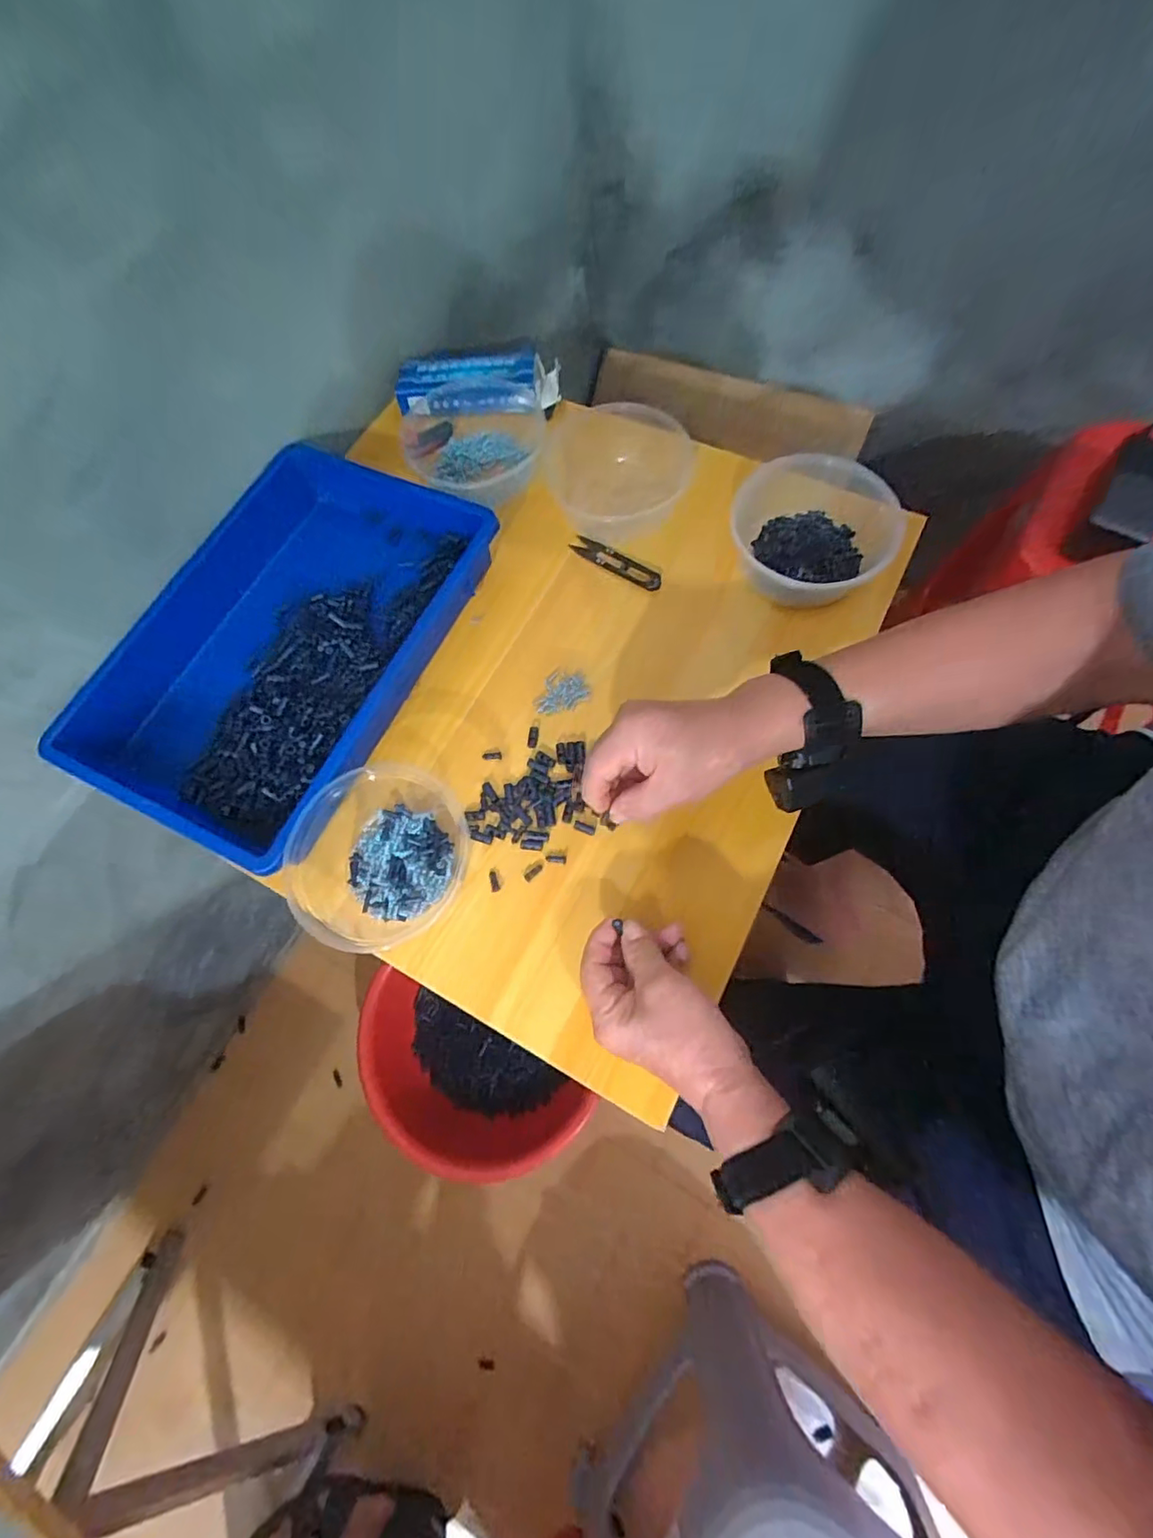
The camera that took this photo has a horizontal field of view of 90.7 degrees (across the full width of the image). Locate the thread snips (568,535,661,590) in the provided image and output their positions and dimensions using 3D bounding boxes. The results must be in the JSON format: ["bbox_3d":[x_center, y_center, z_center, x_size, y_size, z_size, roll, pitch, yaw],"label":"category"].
[{"bbox_3d":[0.039,-0.201,0.548,0.097,0.007,0.023,33,76,14],"label":"thread snips"}]

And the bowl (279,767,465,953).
[{"bbox_3d":[-0.158,0.066,0.439,0.137,0.044,0.138,36,76,11],"label":"bowl"}]

